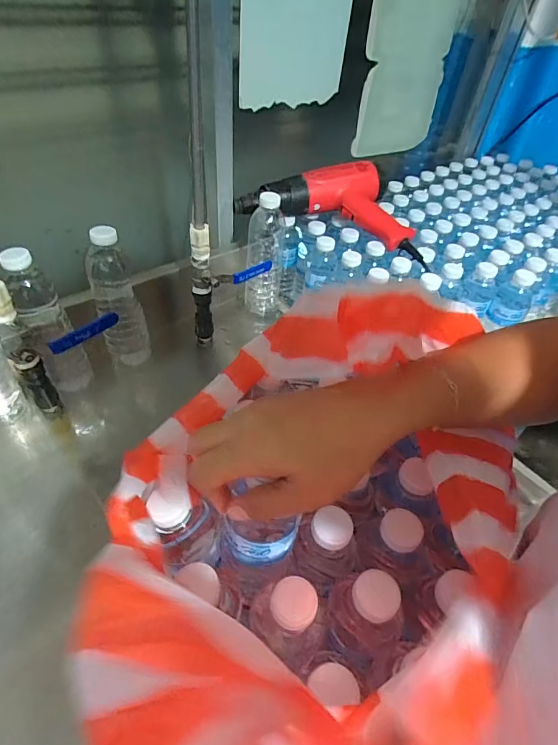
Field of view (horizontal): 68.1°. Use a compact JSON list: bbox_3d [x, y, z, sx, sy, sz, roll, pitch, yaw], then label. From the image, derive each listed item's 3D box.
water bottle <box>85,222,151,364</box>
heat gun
[{"bbox_3d":[-0.223,-0.103,0.575,0.060,0.194,0.060,-12,48,-17],"label":"water bottle"},{"bbox_3d":[0.104,-0.294,0.707,0.317,0.081,0.151,17,46,11],"label":"heat gun"}]

